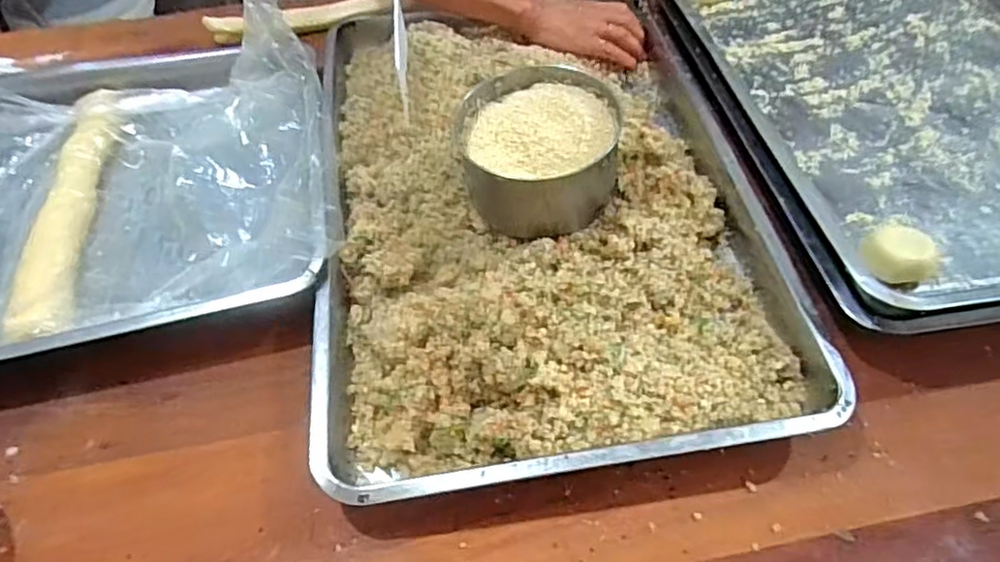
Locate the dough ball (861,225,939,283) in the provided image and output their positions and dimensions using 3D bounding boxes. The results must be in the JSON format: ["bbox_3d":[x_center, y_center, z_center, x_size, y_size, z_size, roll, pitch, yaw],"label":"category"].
[{"bbox_3d":[0.324,-0.021,0.519,0.054,0.031,0.051,-1,53,1],"label":"dough ball"}]

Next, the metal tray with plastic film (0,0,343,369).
[{"bbox_3d":[-0.457,-0.081,0.603,0.587,0.074,0.373,-12,58,-5],"label":"metal tray with plastic film"}]

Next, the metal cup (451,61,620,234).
[{"bbox_3d":[0.033,-0.112,0.570,0.132,0.085,0.135,-1,53,1],"label":"metal cup"}]

